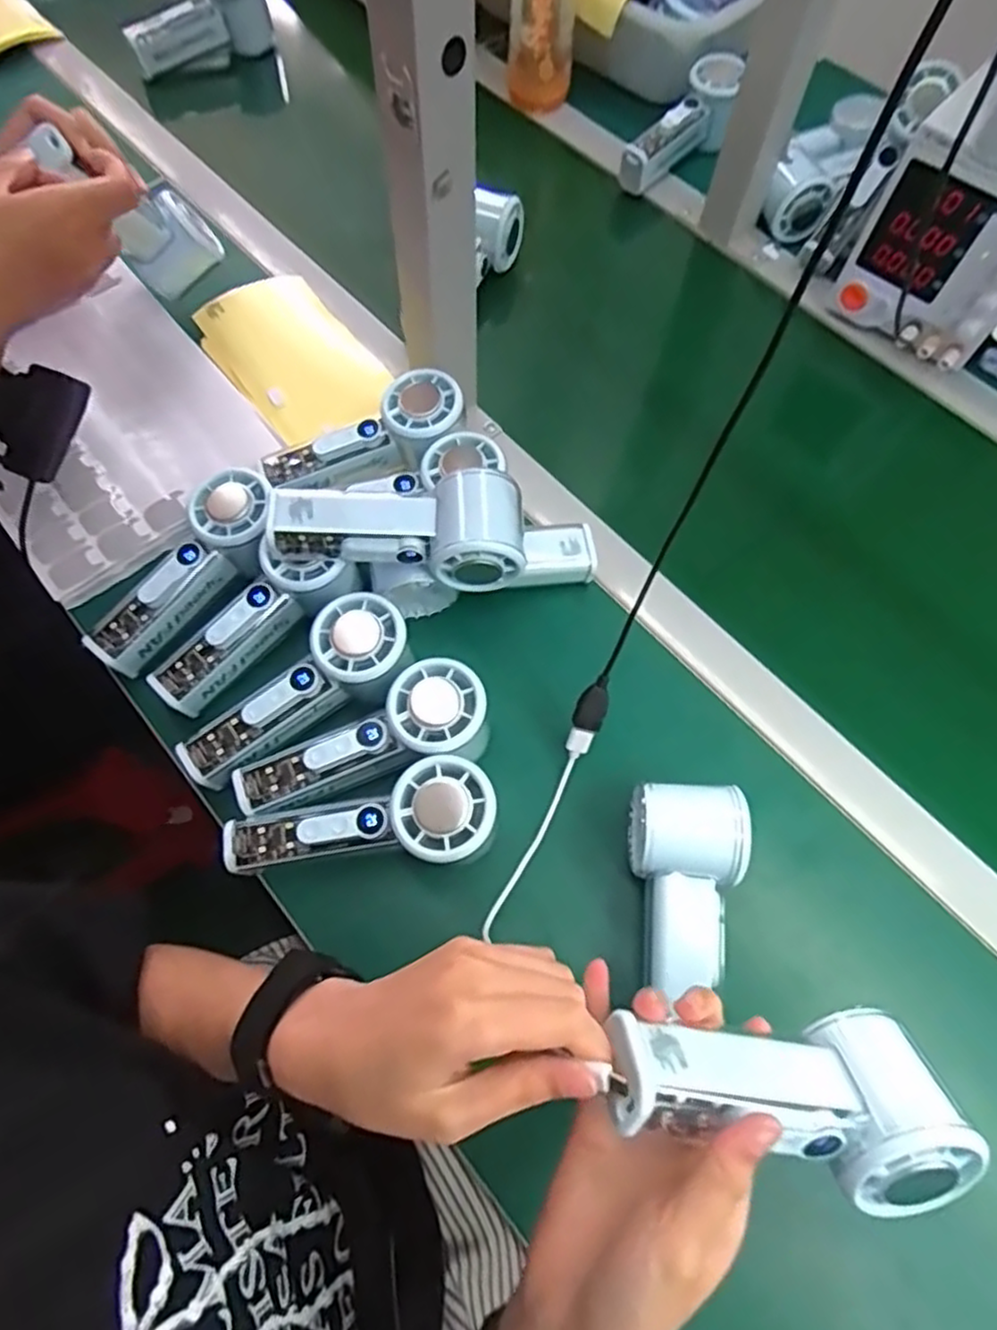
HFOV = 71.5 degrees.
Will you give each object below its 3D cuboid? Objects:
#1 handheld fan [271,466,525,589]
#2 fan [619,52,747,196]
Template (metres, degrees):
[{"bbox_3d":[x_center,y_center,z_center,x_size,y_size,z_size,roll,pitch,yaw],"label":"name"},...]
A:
[{"bbox_3d":[-0.058,-0.079,0.415,0.144,0.052,0.054,-6,66,-5],"label":"handheld fan"},{"bbox_3d":[0.183,-0.518,0.663,0.053,0.051,0.167,34,69,12],"label":"fan"}]

